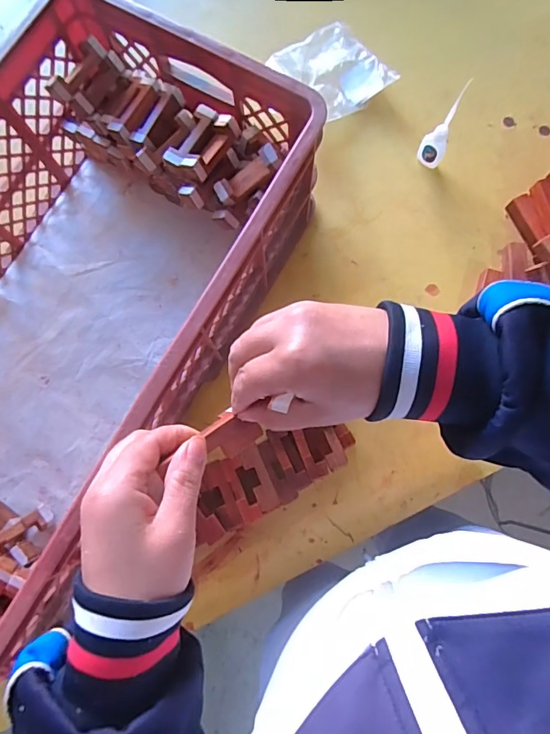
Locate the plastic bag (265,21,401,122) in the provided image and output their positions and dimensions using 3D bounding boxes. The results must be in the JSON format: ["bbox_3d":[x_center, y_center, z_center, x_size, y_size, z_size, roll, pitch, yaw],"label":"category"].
[{"bbox_3d":[0.077,-0.410,0.629,0.130,0.032,0.133,-32,82,-5],"label":"plastic bag"}]

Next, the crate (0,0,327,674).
[{"bbox_3d":[-0.237,-0.042,0.493,0.320,0.177,0.637,29,82,5],"label":"crate"}]

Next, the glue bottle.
[{"bbox_3d":[0.209,-0.296,0.570,0.034,0.119,0.028,27,82,4],"label":"glue bottle"}]

